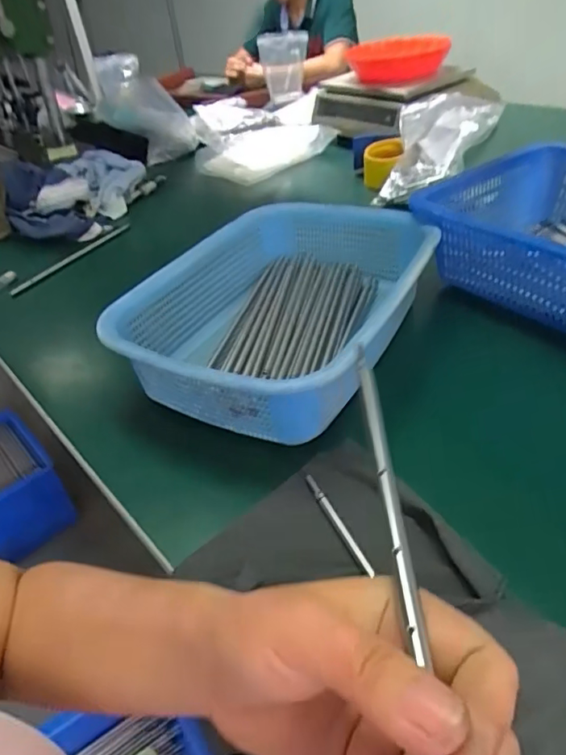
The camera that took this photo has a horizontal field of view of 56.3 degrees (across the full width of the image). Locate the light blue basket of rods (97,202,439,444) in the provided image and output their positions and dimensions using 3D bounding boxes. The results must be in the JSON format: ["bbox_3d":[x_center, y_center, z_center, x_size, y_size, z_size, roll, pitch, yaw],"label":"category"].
[{"bbox_3d":[0.003,-0.074,0.563,0.257,0.093,0.343,12,42,23],"label":"light blue basket of rods"}]

